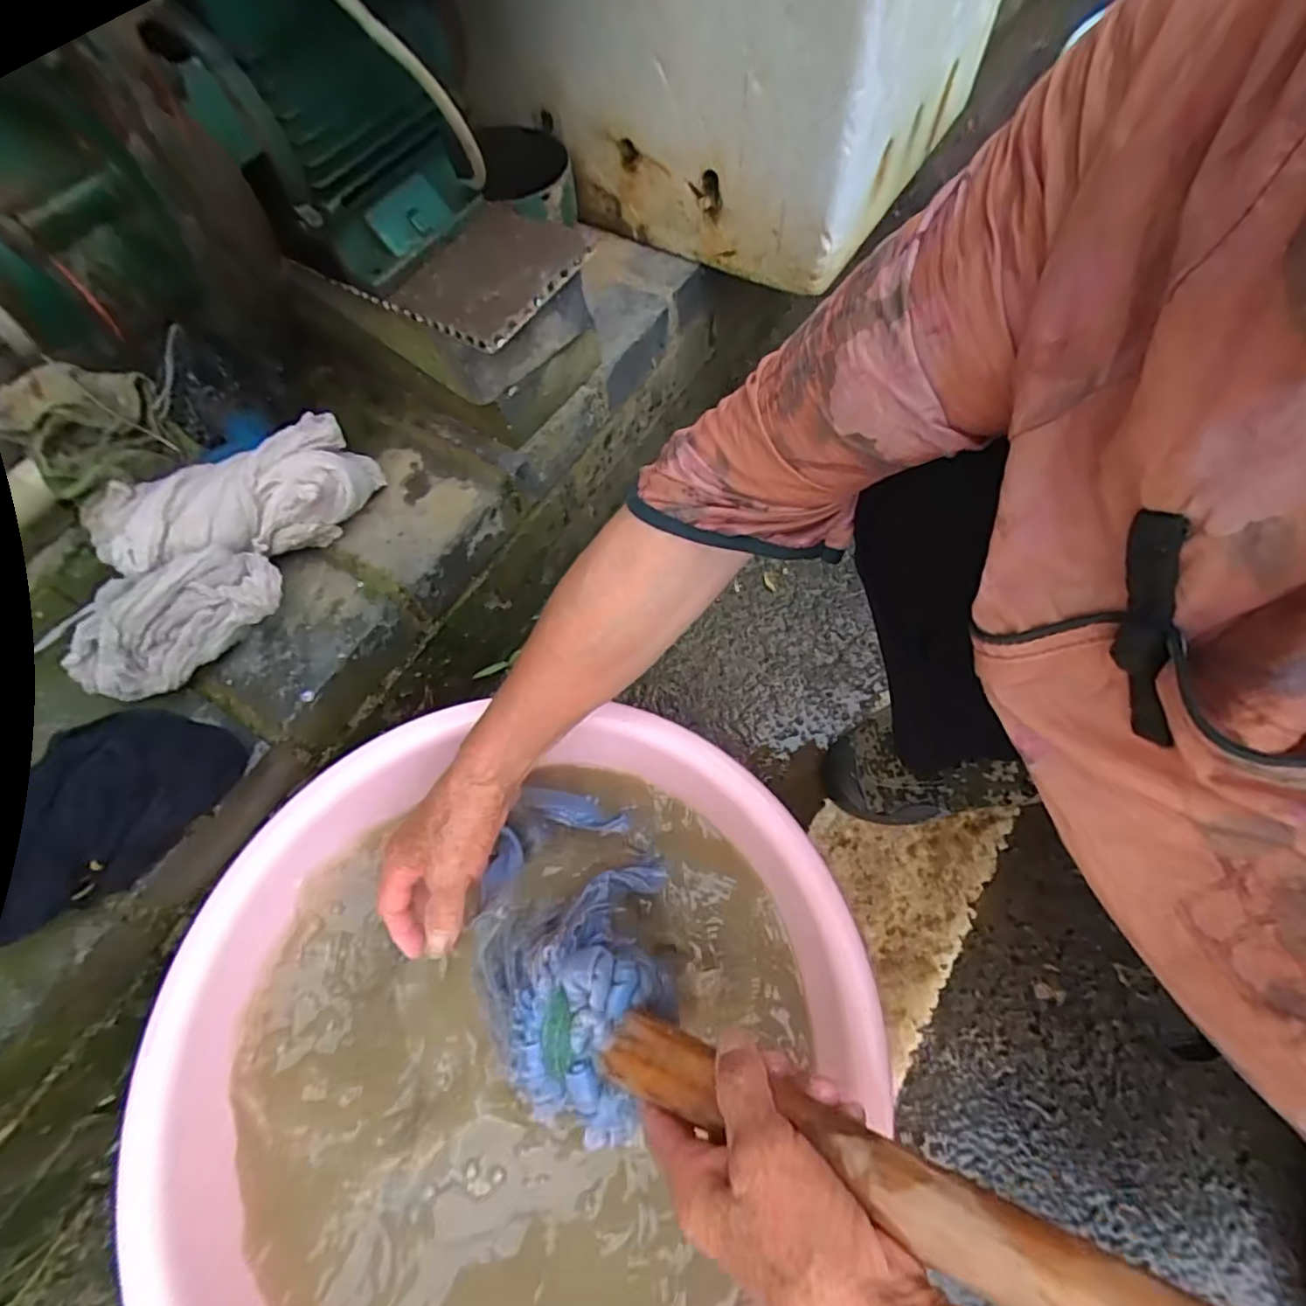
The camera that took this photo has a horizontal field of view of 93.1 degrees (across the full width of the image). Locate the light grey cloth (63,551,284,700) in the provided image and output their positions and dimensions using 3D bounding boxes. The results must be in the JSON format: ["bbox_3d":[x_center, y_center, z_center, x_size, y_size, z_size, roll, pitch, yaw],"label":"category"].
[{"bbox_3d":[-0.307,-0.020,0.404,0.133,0.061,0.051,-32,67,-11],"label":"light grey cloth"}]

